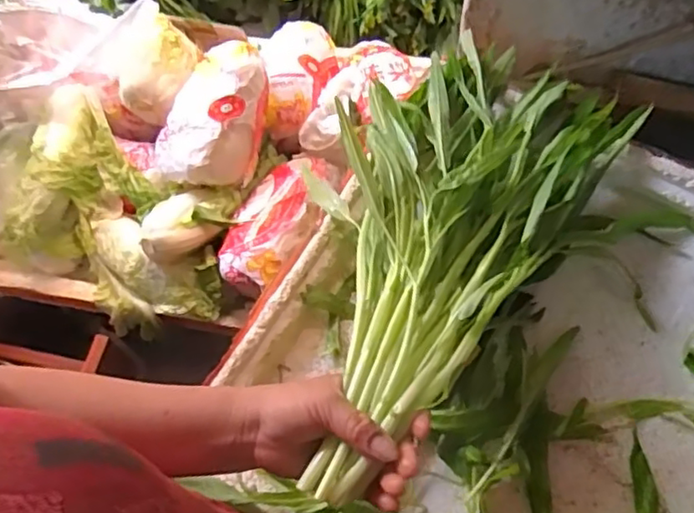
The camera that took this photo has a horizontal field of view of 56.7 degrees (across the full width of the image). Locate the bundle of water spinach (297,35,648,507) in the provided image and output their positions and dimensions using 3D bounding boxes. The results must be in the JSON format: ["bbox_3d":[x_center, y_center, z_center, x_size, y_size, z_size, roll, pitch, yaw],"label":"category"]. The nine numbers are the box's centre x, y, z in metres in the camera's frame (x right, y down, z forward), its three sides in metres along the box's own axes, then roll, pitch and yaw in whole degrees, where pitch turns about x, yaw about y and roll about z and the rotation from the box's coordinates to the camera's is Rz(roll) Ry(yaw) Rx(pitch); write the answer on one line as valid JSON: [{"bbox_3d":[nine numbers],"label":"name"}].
[{"bbox_3d":[0.071,-0.010,0.500,0.198,0.071,0.401,25,59,13],"label":"bundle of water spinach"}]

